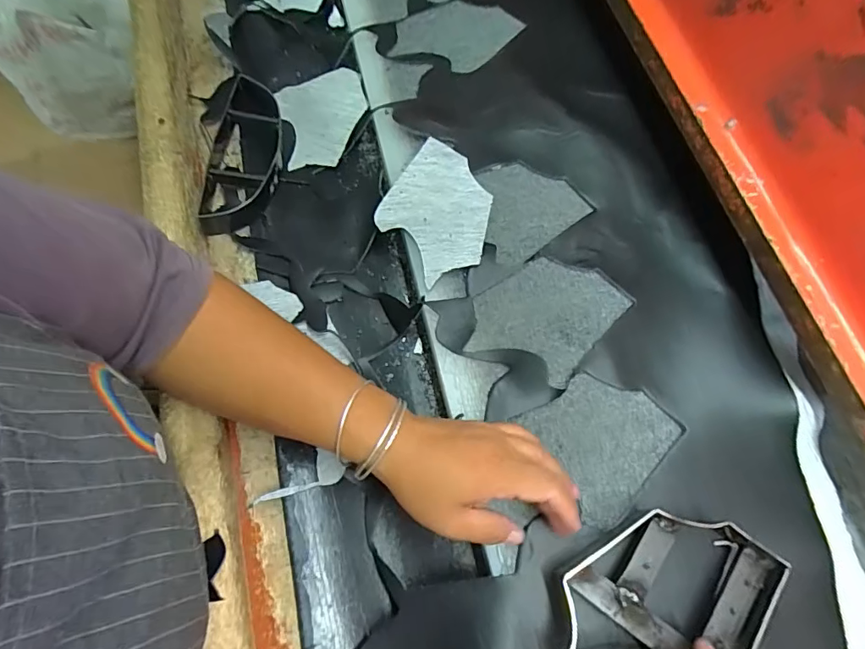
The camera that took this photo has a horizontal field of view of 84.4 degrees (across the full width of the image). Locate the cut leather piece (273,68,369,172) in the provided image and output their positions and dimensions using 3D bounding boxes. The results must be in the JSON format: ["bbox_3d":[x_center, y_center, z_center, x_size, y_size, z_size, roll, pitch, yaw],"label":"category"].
[{"bbox_3d":[-0.118,-0.228,0.525,0.094,0.018,0.110,-17,72,-4],"label":"cut leather piece"}]

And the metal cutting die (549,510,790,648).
[{"bbox_3d":[0.159,0.187,0.330,0.140,0.041,0.110,15,73,7],"label":"metal cutting die"}]

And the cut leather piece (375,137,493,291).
[{"bbox_3d":[0.007,-0.108,0.455,0.107,0.011,0.122,-40,75,-11],"label":"cut leather piece"}]

